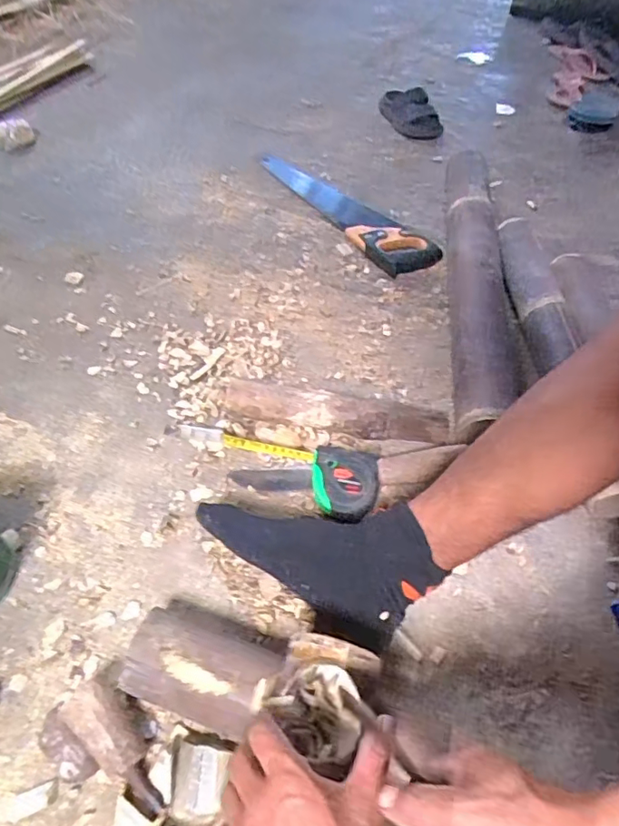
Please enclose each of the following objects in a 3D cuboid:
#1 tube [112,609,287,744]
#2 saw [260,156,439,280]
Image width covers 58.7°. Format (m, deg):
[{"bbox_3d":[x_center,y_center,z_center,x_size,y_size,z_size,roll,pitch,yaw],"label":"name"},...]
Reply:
[{"bbox_3d":[-0.099,0.241,0.513,0.133,0.063,0.081,19,53,8],"label":"tube"},{"bbox_3d":[0.073,-0.385,1.023,0.125,0.030,0.403,-30,62,-22],"label":"saw"}]

